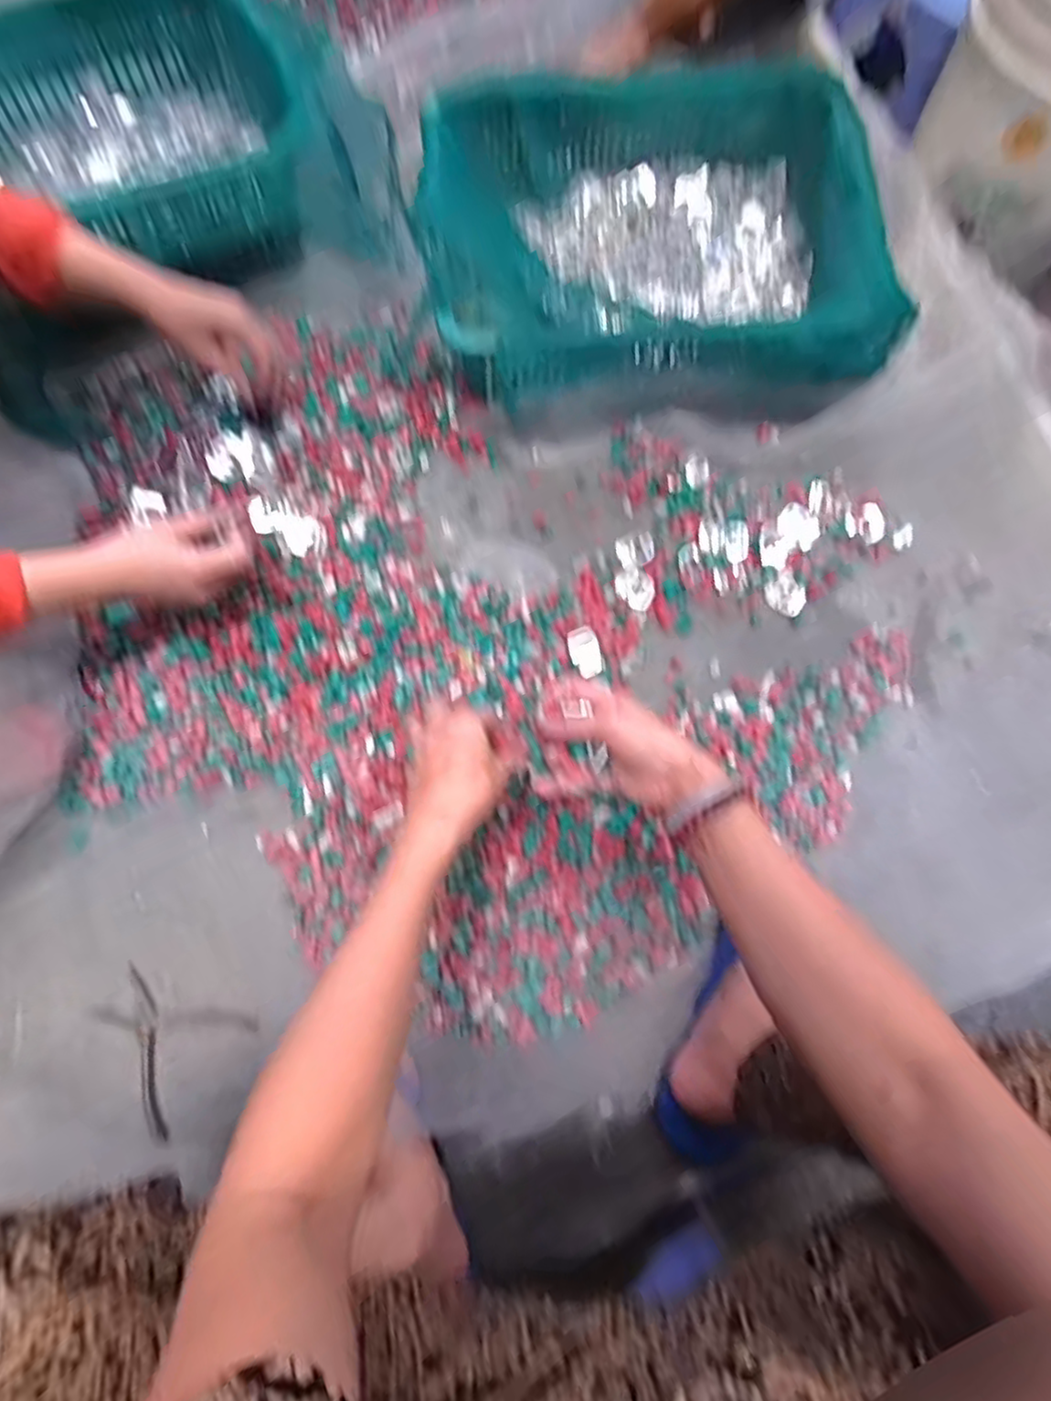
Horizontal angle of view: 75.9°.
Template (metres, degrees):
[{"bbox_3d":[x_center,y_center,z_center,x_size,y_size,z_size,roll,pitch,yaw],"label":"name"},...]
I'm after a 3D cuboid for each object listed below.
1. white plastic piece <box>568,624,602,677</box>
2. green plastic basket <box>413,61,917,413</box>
[{"bbox_3d":[0.061,-0.050,0.694,0.030,0.015,0.050,-14,74,-4],"label":"white plastic piece"},{"bbox_3d":[0.145,-0.528,0.769,0.508,0.115,0.388,0,73,1],"label":"green plastic basket"}]

